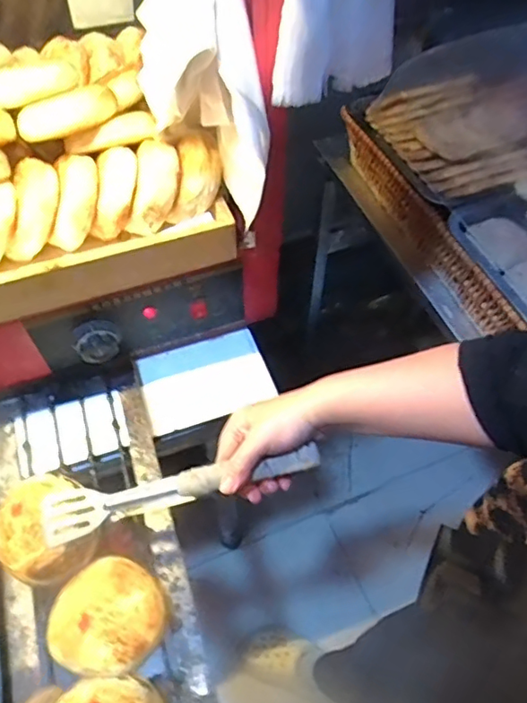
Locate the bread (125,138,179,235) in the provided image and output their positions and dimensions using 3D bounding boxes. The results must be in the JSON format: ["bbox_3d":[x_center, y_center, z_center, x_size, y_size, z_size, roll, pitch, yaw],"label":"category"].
[{"bbox_3d":[-0.108,-0.165,0.563,0.046,0.034,0.094,10,88,5],"label":"bread"}]

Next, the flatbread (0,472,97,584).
[{"bbox_3d":[-0.205,0.162,0.515,0.084,0.027,0.094,-20,59,-13],"label":"flatbread"}]

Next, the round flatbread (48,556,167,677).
[{"bbox_3d":[-0.137,0.232,0.490,0.096,0.020,0.093,0,57,-1],"label":"round flatbread"}]

